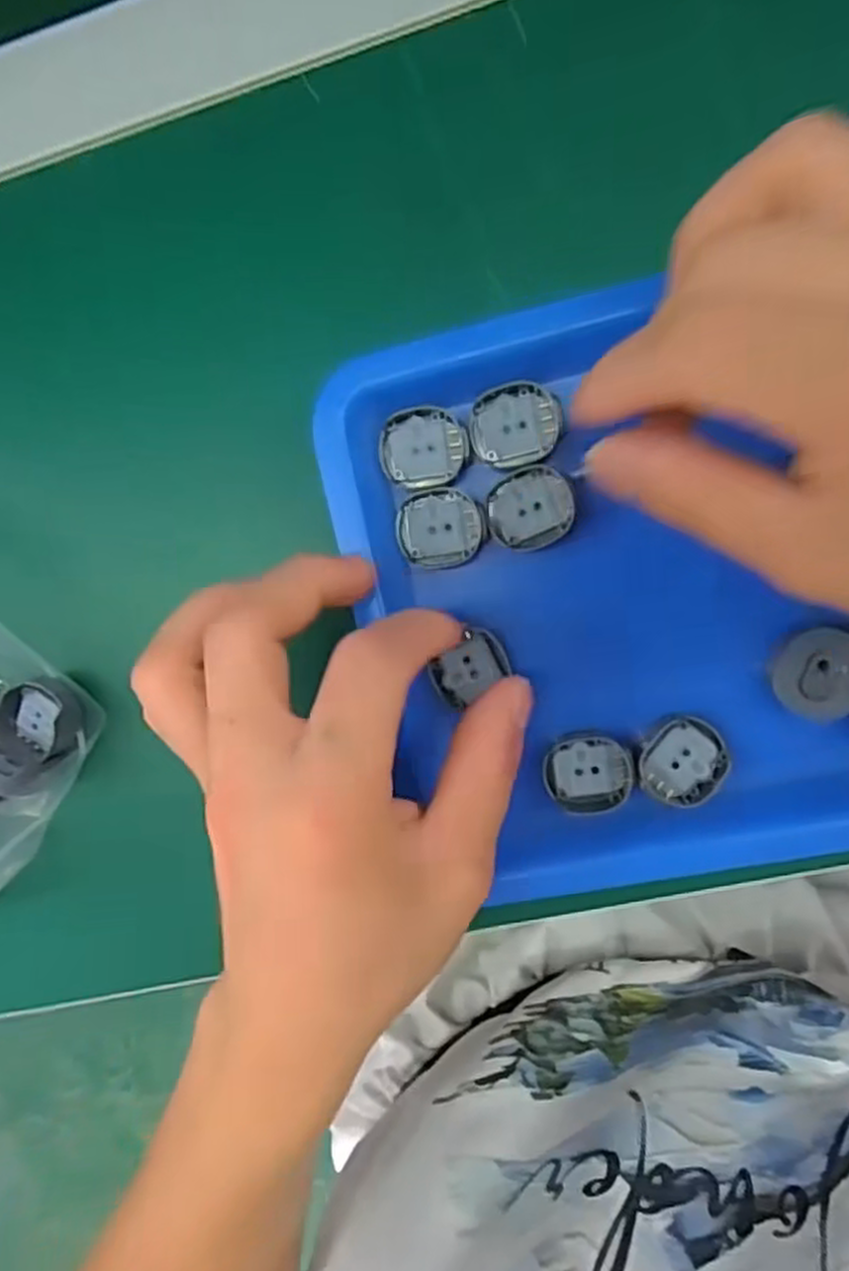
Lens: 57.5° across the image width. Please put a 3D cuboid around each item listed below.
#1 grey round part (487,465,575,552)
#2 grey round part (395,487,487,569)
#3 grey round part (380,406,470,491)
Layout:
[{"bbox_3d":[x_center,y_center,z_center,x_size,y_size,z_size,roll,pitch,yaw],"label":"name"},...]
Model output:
[{"bbox_3d":[0.034,-0.041,0.249,0.027,0.004,0.026,1,95,8],"label":"grey round part"},{"bbox_3d":[0.005,-0.035,0.253,0.028,0.004,0.025,-4,94,8],"label":"grey round part"},{"bbox_3d":[0.000,-0.061,0.250,0.028,0.004,0.025,-2,95,8],"label":"grey round part"}]

